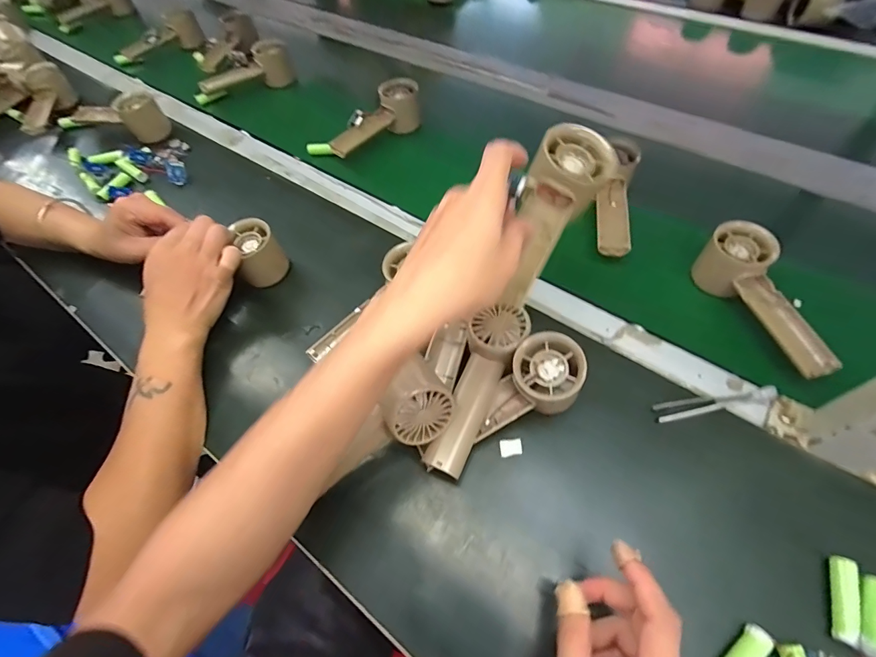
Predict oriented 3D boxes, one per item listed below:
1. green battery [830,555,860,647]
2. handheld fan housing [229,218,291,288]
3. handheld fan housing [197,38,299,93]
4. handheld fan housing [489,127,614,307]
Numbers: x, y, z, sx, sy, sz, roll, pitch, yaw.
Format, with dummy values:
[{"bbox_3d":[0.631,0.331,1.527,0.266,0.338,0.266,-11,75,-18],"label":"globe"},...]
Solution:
[{"bbox_3d":[0.275,0.182,0.272,0.011,0.013,0.052,17,63,13],"label":"green battery"},{"bbox_3d":[-0.206,-0.081,0.462,0.050,0.069,0.053,-2,60,3],"label":"handheld fan housing"},{"bbox_3d":[-0.332,-0.448,0.697,0.156,0.068,0.059,-14,60,-4],"label":"handheld fan housing"},{"bbox_3d":[0.082,-0.081,0.296,0.053,0.027,0.145,22,78,16],"label":"handheld fan housing"}]

